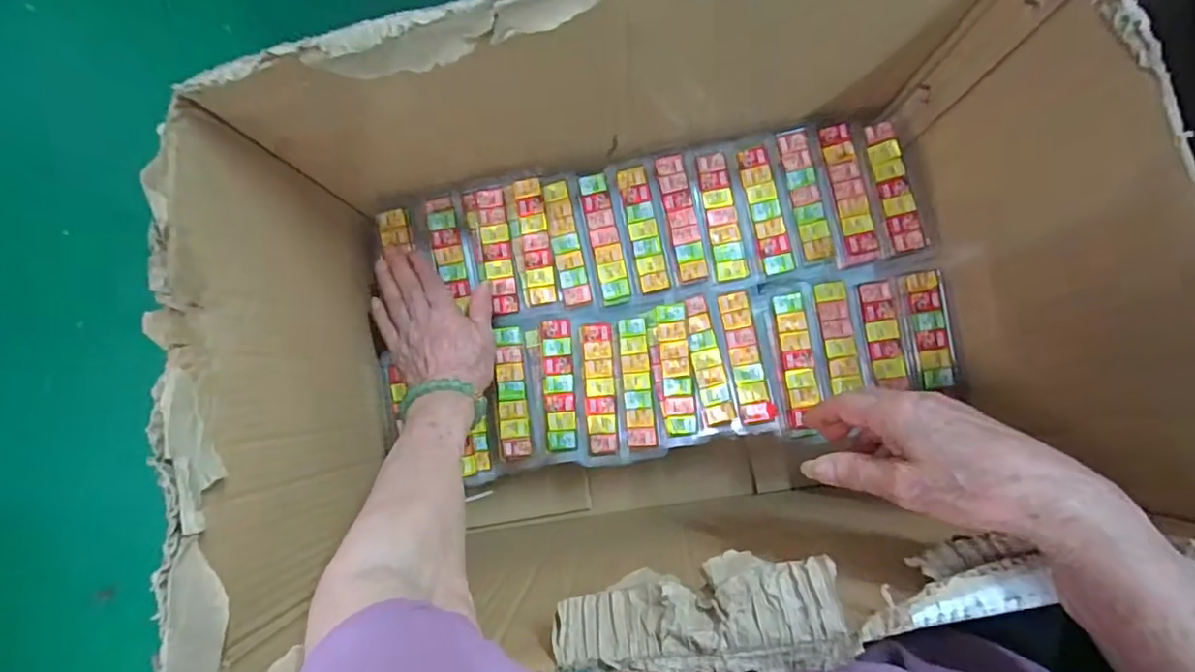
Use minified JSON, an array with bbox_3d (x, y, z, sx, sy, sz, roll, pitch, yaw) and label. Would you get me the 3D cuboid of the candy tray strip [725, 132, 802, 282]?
[{"bbox_3d":[0.154,-0.119,0.510,0.042,0.009,0.131,-12,83,3],"label":"candy tray strip"}]

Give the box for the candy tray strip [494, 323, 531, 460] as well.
[{"bbox_3d":[-0.080,0.052,0.513,0.028,0.008,0.120,-6,83,4],"label":"candy tray strip"}]

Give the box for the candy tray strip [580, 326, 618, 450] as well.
[{"bbox_3d":[0.003,0.048,0.512,0.028,0.017,0.117,-5,83,4],"label":"candy tray strip"}]

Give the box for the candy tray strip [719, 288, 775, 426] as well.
[{"bbox_3d":[0.135,0.018,0.504,0.028,0.004,0.118,-12,83,3],"label":"candy tray strip"}]

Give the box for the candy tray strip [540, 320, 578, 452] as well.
[{"bbox_3d":[-0.036,0.045,0.511,0.029,0.008,0.119,-5,83,4],"label":"candy tray strip"}]

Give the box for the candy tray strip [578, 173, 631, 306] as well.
[{"bbox_3d":[0.007,-0.093,0.526,0.027,0.011,0.122,-12,83,3],"label":"candy tray strip"}]

